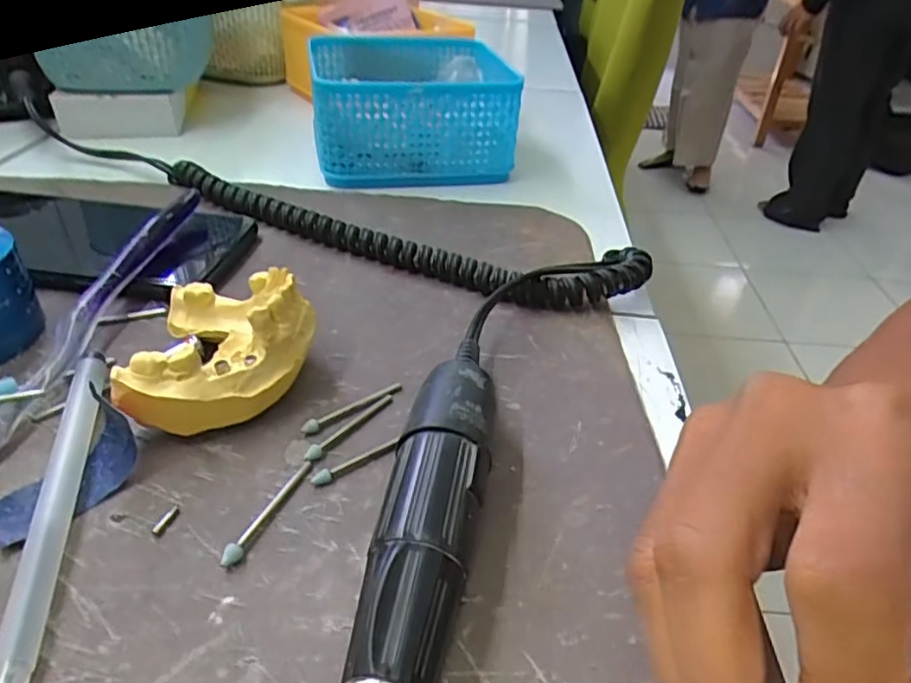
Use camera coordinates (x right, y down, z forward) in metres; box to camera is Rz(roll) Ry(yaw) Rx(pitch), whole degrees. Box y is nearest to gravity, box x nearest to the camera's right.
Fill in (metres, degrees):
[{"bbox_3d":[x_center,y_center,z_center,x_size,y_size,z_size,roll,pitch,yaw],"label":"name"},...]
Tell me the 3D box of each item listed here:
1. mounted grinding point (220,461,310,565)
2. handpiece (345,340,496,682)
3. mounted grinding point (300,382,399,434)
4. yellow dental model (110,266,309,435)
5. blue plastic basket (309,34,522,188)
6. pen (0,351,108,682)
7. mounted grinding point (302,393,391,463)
[{"bbox_3d":[-0.056,0.050,0.187,0.004,0.004,0.041,16,38,14],"label":"mounted grinding point"},{"bbox_3d":[-0.009,0.056,0.163,0.025,0.029,0.165,8,36,6],"label":"handpiece"},{"bbox_3d":[-0.037,0.023,0.226,0.041,0.004,0.007,-21,44,-31],"label":"mounted grinding point"},{"bbox_3d":[-0.082,0.000,0.225,0.058,0.037,0.073,-1,36,-6],"label":"yellow dental model"},{"bbox_3d":[-0.034,-0.166,0.437,0.124,0.063,0.138,-4,37,-13],"label":"blue plastic basket"},{"bbox_3d":[-0.115,0.046,0.181,0.009,0.011,0.123,-7,37,-14],"label":"pen"},{"bbox_3d":[-0.037,0.029,0.218,0.004,0.004,0.042,25,41,25],"label":"mounted grinding point"}]

